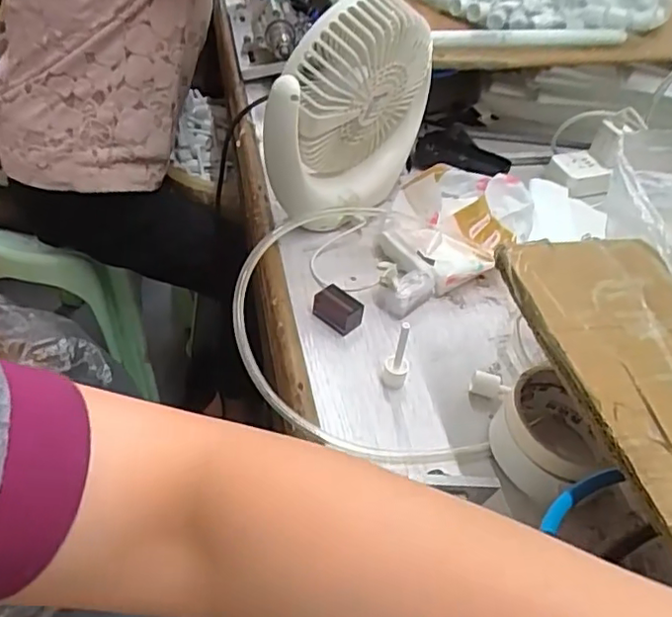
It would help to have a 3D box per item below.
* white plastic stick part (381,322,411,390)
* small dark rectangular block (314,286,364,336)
[{"bbox_3d":[0.048,0.039,0.459,0.019,0.067,0.015,14,45,7],"label":"white plastic stick part"},{"bbox_3d":[0.001,0.003,0.520,0.041,0.026,0.024,37,52,27],"label":"small dark rectangular block"}]

